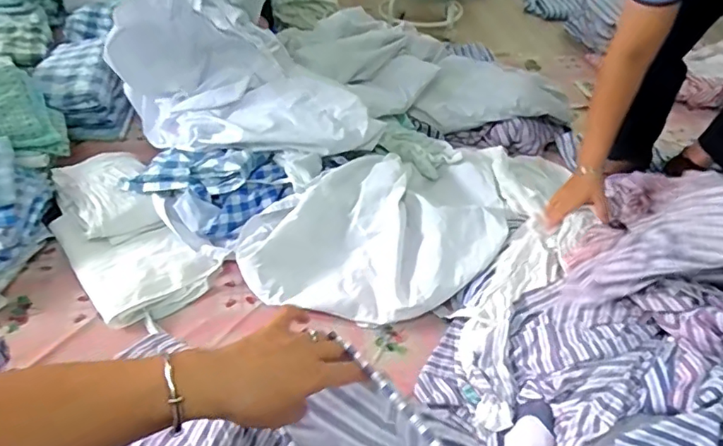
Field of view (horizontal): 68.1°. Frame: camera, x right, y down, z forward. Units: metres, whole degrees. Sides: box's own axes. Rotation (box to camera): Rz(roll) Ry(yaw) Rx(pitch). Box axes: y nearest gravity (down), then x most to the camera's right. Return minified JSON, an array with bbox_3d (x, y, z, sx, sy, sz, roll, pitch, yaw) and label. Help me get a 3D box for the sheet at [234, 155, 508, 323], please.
[{"bbox_3d":[0.081,0.010,1.170,0.652,0.113,0.392,-28,53,-29],"label":"sheet"}]

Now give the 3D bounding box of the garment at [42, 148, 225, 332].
[{"bbox_3d":[-0.532,0.006,1.177,0.240,0.076,0.502,-29,54,-29],"label":"garment"}]

